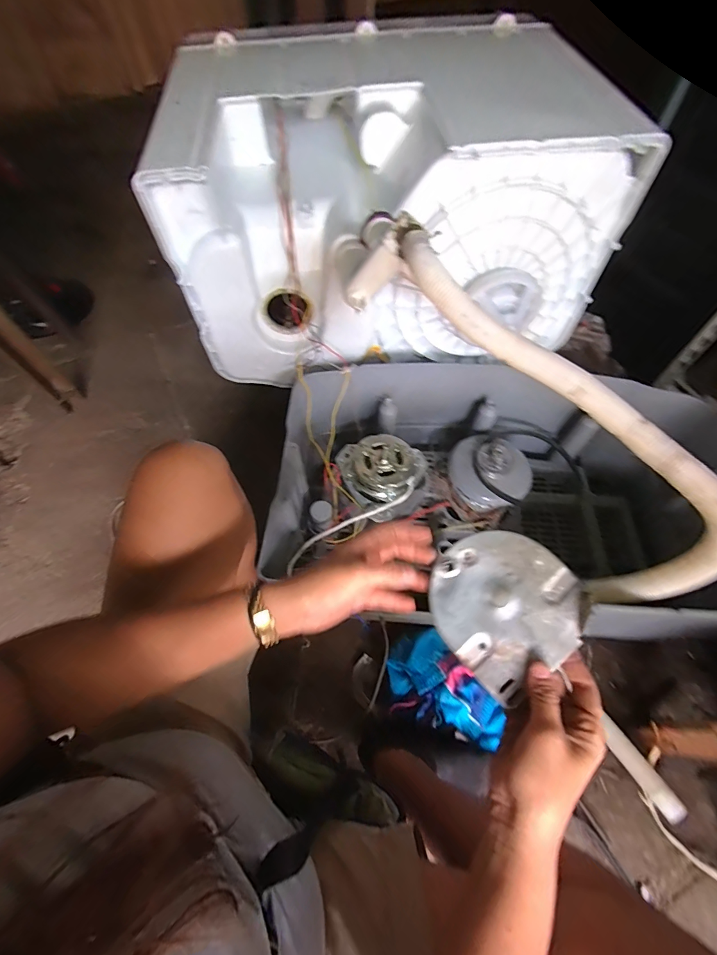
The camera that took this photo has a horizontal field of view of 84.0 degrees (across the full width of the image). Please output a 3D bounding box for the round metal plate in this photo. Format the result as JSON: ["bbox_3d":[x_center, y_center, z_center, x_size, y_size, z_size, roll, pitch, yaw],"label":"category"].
[{"bbox_3d":[0.134,0.115,0.371,0.125,0.007,0.128,-6,66,13],"label":"round metal plate"}]

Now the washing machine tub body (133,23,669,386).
[{"bbox_3d":[0.067,-0.527,0.806,0.752,0.372,0.629,0,60,0],"label":"washing machine tub body"}]

